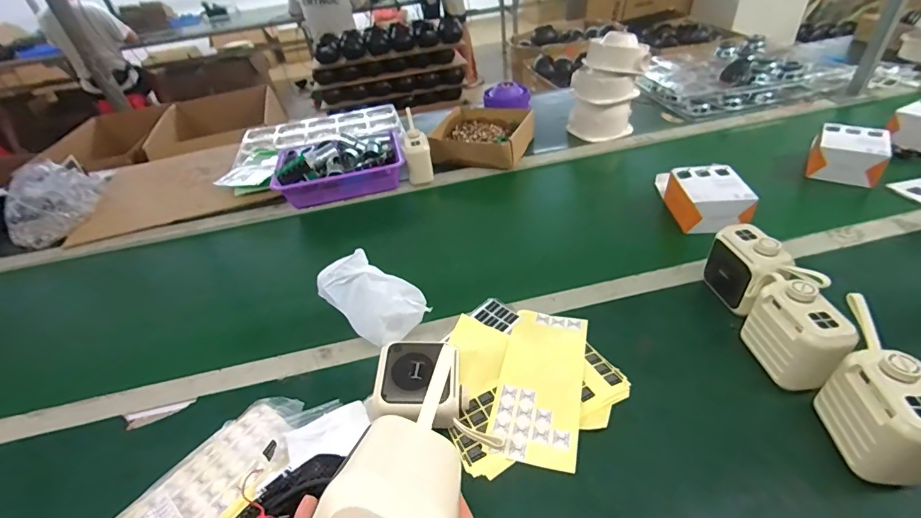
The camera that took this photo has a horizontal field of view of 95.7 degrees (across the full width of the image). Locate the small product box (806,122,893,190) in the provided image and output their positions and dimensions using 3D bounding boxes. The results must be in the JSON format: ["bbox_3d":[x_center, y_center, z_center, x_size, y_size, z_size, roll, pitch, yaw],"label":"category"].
[{"bbox_3d":[0.703,-0.189,0.757,0.105,0.065,0.120,26,47,34],"label":"small product box"}]

